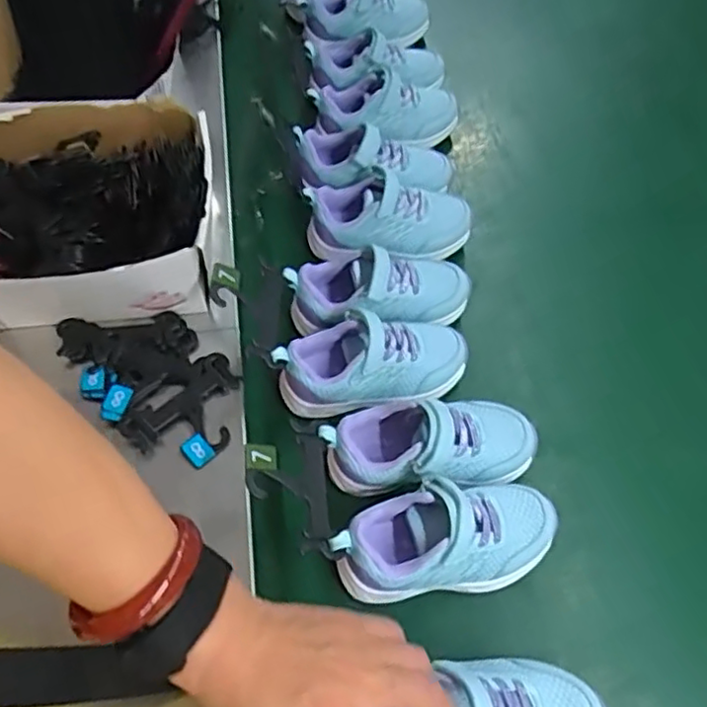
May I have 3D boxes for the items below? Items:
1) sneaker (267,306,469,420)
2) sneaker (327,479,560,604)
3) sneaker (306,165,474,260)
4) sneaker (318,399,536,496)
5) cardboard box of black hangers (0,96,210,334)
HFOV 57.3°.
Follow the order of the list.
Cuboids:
[{"bbox_3d":[0.019,0.014,0.556,0.165,0.068,0.078,-4,57,-7],"label":"sneaker"},{"bbox_3d":[0.069,0.139,0.482,0.166,0.072,0.071,-5,57,-7],"label":"sneaker"},{"bbox_3d":[0.036,-0.127,0.645,0.162,0.071,0.077,3,56,-2],"label":"sneaker"},{"bbox_3d":[0.062,0.077,0.515,0.166,0.076,0.071,-6,57,-8],"label":"sneaker"},{"bbox_3d":[-0.244,-0.122,0.581,0.242,0.099,0.206,-9,58,-10],"label":"cardboard box of black hangers"}]

